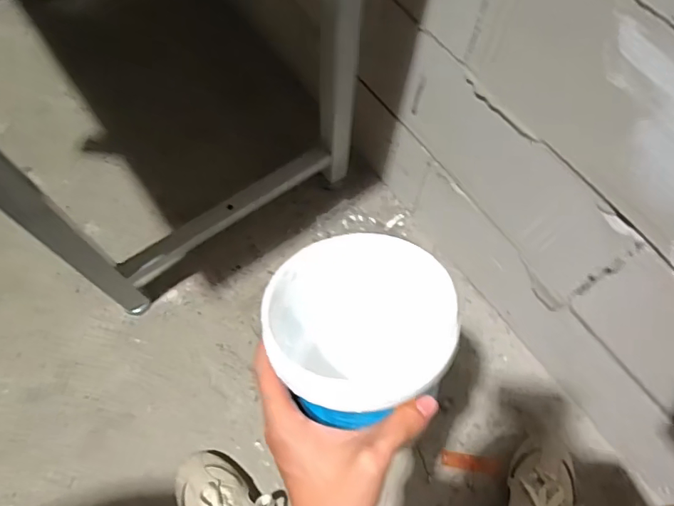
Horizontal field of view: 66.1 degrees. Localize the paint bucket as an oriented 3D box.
[{"bbox_3d":[0.014,0.057,0.378,0.120,0.104,0.124,0,69,-1],"label":"paint bucket"}]

